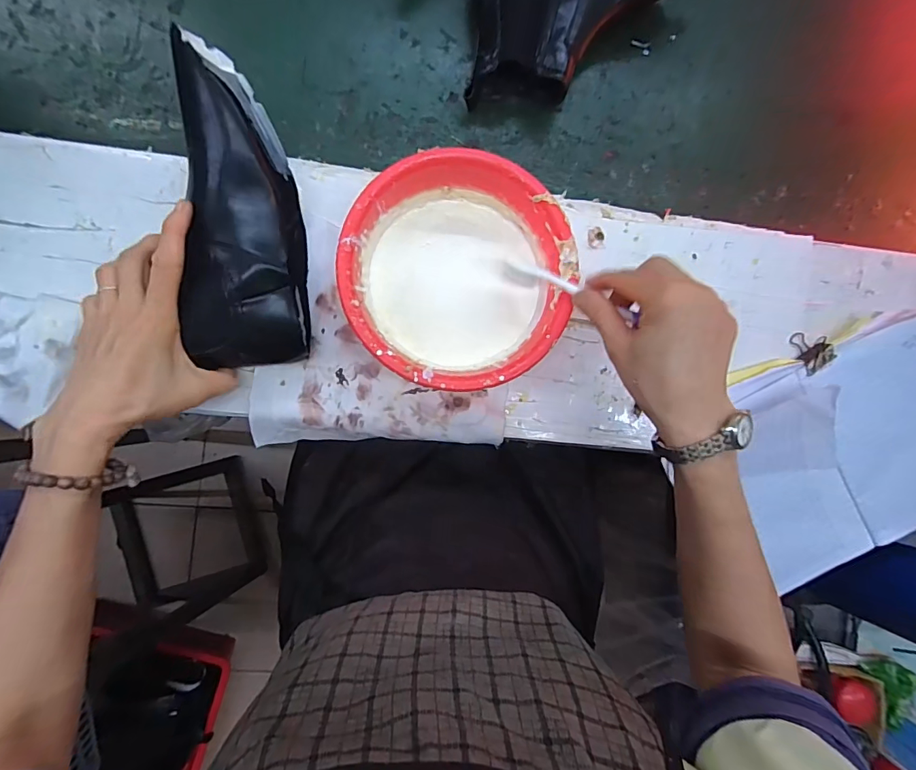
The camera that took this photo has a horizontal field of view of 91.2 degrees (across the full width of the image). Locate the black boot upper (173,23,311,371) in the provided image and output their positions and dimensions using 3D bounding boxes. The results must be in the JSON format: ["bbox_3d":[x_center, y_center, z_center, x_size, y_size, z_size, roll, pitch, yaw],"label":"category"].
[{"bbox_3d":[-0.178,-0.138,0.372,0.079,0.086,0.239,-3,99,-5],"label":"black boot upper"}]

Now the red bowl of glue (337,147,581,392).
[{"bbox_3d":[-0.001,-0.092,0.397,0.184,0.076,0.184,0,89,-5],"label":"red bowl of glue"}]

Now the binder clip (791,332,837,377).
[{"bbox_3d":[0.369,-0.035,0.463,0.034,0.016,0.044,-19,91,-5],"label":"binder clip"}]

